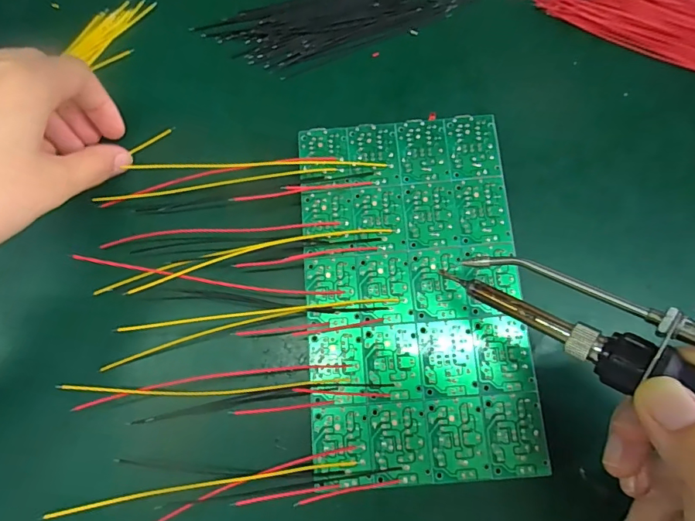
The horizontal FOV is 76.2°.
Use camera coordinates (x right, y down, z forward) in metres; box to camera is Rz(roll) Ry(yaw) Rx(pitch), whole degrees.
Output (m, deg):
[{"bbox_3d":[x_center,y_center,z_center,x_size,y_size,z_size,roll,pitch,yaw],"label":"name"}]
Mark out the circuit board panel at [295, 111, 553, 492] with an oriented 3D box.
[{"bbox_3d":[0.031,0.011,0.213,0.100,0.004,0.169,-4,76,1],"label":"circuit board panel"}]

